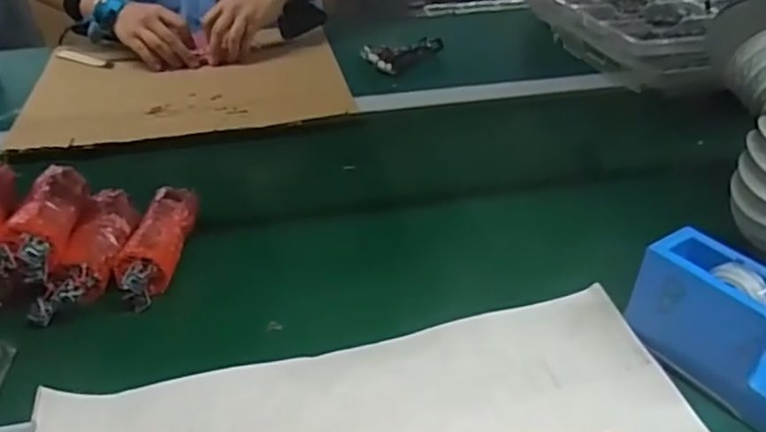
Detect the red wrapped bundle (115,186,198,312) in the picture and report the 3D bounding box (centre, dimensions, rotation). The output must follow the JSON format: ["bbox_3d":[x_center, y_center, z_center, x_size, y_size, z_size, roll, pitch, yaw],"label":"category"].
[{"bbox_3d":[-0.186,0.019,0.559,0.042,0.035,0.118,4,48,5],"label":"red wrapped bundle"}]

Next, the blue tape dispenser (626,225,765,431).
[{"bbox_3d":[0.226,0.072,0.431,0.048,0.071,0.128,-22,40,-29],"label":"blue tape dispenser"}]

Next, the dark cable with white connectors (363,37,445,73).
[{"bbox_3d":[0.022,-0.233,0.955,0.083,0.009,0.123,27,43,33],"label":"dark cable with white connectors"}]

